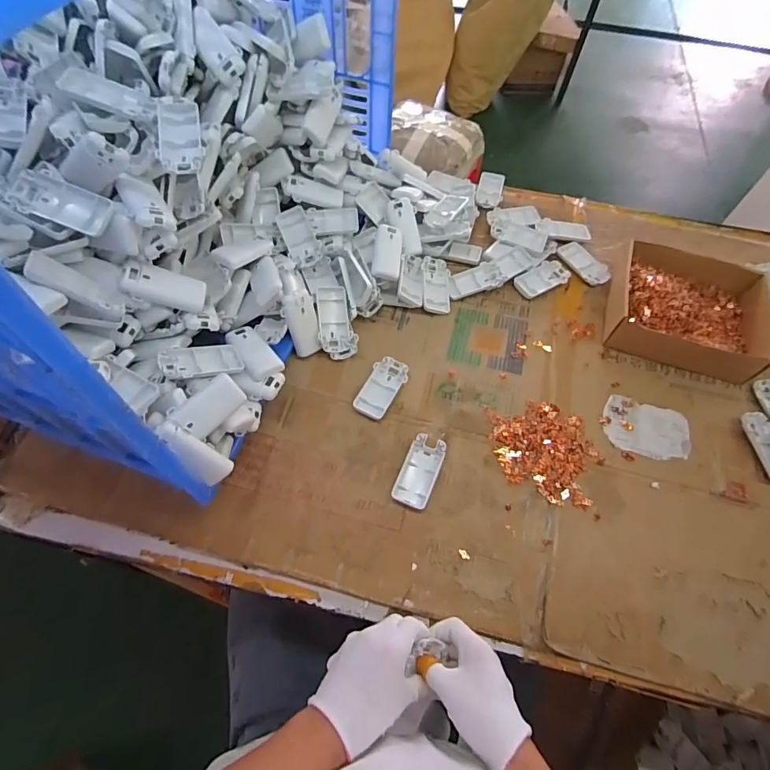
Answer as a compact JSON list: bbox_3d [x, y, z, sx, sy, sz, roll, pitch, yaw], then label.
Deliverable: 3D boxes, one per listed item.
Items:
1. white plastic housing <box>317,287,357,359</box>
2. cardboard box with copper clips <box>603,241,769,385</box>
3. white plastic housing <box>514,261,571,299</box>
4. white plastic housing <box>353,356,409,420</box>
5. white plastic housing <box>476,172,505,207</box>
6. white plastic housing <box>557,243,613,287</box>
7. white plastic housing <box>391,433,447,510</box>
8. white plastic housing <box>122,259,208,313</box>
[{"bbox_3d":[-0.074,-0.093,0.665,0.052,0.022,0.106,-11,95,-6],"label":"white plastic housing"},{"bbox_3d":[0.472,-0.123,0.699,0.218,0.062,0.196,19,65,8],"label":"cardboard box with copper clips"},{"bbox_3d":[0.265,-0.179,0.749,0.098,0.010,0.049,-28,67,-14],"label":"white plastic housing"},{"bbox_3d":[-0.005,0.004,0.650,0.050,0.014,0.095,29,67,13],"label":"white plastic housing"},{"bbox_3d":[0.205,-0.381,0.862,0.048,0.013,0.104,9,64,4],"label":"white plastic housing"},{"bbox_3d":[0.344,-0.210,0.766,0.052,0.007,0.098,-34,69,-16],"label":"white plastic housing"},{"bbox_3d":[0.047,0.115,0.587,0.049,0.015,0.095,22,65,10],"label":"white plastic housing"},{"bbox_3d":[-0.273,-0.123,0.552,0.093,0.026,0.042,14,58,-33],"label":"white plastic housing"}]

